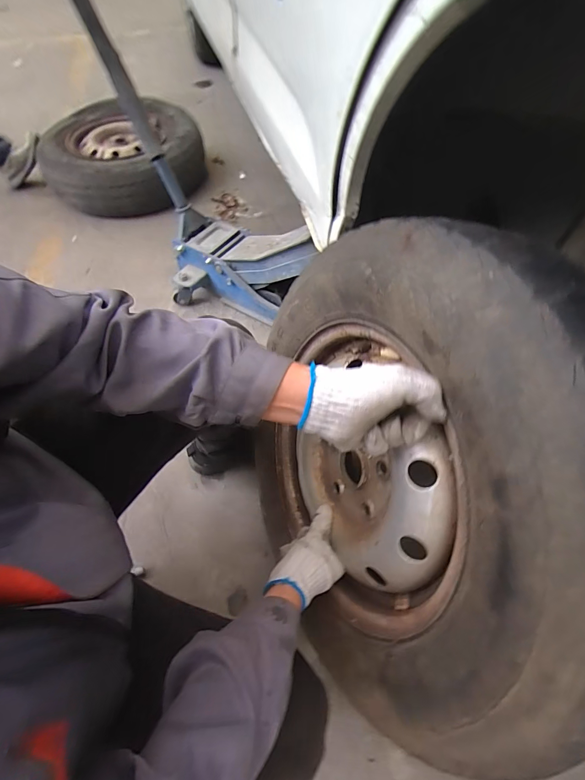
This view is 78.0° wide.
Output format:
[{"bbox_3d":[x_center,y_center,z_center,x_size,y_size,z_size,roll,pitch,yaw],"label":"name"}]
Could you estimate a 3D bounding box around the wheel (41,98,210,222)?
[{"bbox_3d":[-0.635,-0.902,1.421,0.559,0.214,0.561,0,58,0],"label":"wheel"}]

